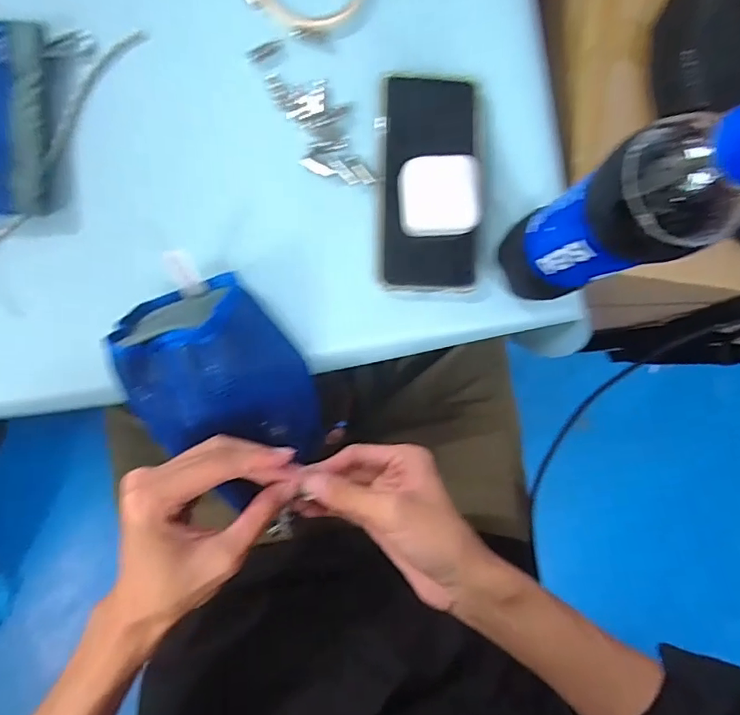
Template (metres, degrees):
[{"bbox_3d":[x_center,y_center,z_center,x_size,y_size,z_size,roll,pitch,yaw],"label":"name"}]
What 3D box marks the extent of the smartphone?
[{"bbox_3d":[0.046,-0.132,0.405,0.074,0.013,0.160,1,89,-5],"label":"smartphone"}]

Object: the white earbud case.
[{"bbox_3d":[0.051,-0.118,0.395,0.057,0.028,0.053,-3,89,-5],"label":"white earbud case"}]

